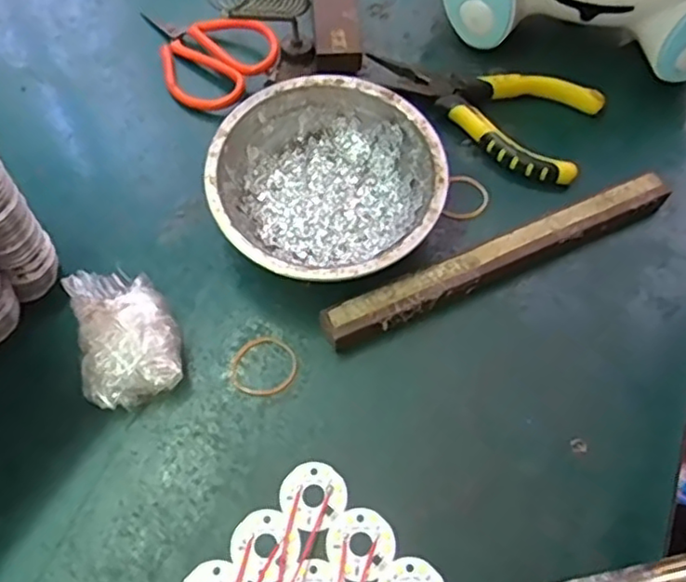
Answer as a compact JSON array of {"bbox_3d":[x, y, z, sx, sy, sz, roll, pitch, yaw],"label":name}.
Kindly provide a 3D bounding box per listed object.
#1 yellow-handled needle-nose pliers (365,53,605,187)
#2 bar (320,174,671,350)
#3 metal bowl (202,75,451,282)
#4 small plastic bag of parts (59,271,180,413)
[{"bbox_3d":[0.099,-0.131,0.421,0.153,0.017,0.078,40,67,19],"label":"yellow-handled needle-nose pliers"},{"bbox_3d":[0.088,-0.018,0.357,0.211,0.019,0.020,-21,63,-13],"label":"bar"},{"bbox_3d":[-0.009,-0.056,0.362,0.125,0.045,0.123,1,61,-1],"label":"metal bowl"},{"bbox_3d":[-0.111,0.018,0.324,0.048,0.039,0.076,-16,62,-10],"label":"small plastic bag of parts"}]

